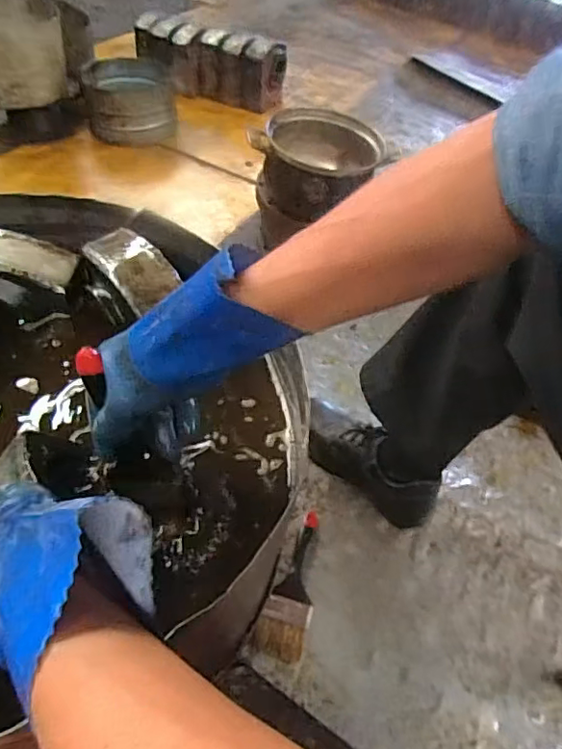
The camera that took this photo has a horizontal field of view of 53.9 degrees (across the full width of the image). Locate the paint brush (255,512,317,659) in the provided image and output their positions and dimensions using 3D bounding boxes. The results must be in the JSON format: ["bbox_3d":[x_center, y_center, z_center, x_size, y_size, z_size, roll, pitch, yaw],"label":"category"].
[{"bbox_3d":[0.022,0.283,0.764,0.062,0.021,0.203,17,50,7],"label":"paint brush"}]

